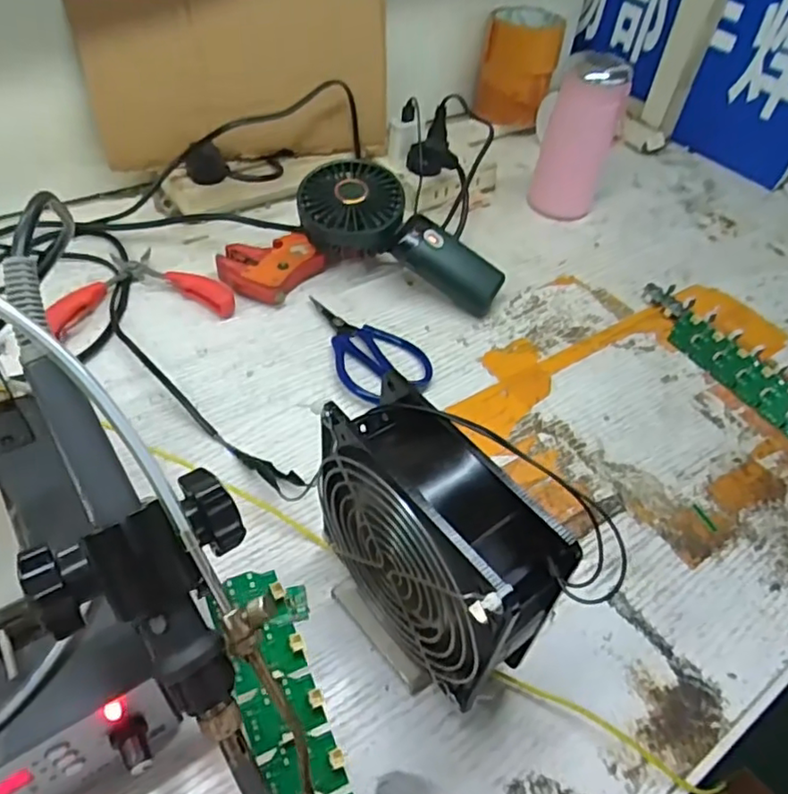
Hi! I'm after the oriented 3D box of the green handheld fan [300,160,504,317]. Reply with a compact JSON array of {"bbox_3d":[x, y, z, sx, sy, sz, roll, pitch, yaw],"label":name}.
[{"bbox_3d":[0.007,-0.135,0.520,0.184,0.040,0.081,33,52,3],"label":"green handheld fan"}]

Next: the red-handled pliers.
[{"bbox_3d":[-0.202,-0.090,0.499,0.131,0.018,0.094,-11,51,-16],"label":"red-handled pliers"}]

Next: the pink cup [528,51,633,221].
[{"bbox_3d":[0.180,-0.252,0.606,0.068,0.136,0.053,17,49,9],"label":"pink cup"}]

